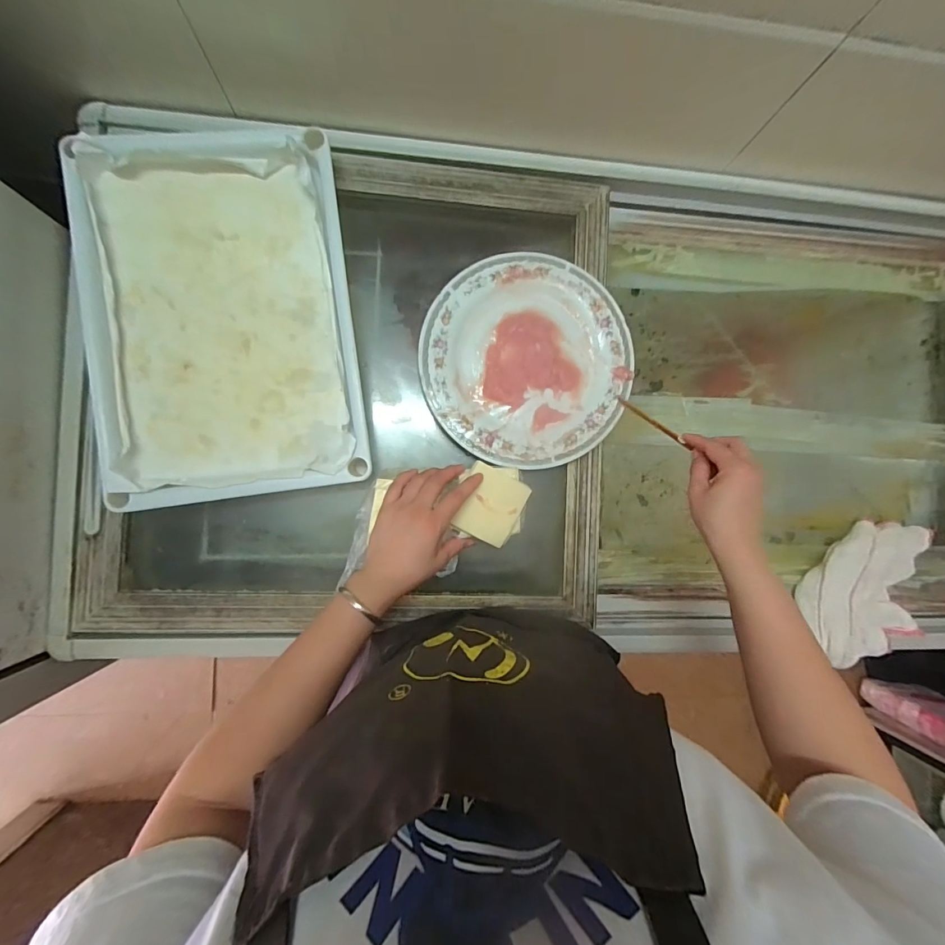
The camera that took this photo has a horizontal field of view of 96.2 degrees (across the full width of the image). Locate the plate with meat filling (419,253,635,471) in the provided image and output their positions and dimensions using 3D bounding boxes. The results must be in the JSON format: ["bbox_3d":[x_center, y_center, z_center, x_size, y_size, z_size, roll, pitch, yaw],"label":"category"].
[{"bbox_3d":[0.065,-0.131,0.499,0.240,0.022,0.238,0,88,-7],"label":"plate with meat filling"}]

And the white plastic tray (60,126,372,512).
[{"bbox_3d":[-0.264,-0.164,0.449,0.266,0.044,0.378,-8,89,-7],"label":"white plastic tray"}]

